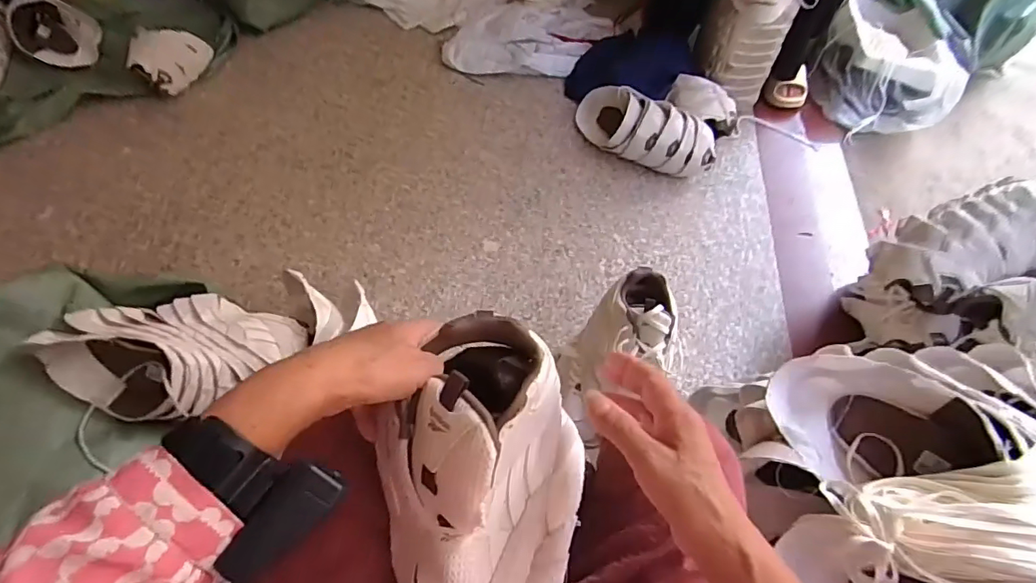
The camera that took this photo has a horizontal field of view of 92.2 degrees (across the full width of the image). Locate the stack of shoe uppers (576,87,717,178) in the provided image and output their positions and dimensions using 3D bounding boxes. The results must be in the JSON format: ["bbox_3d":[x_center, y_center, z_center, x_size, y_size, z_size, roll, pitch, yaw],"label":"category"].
[{"bbox_3d":[0.294,-0.404,1.245,0.154,0.152,0.376,-39,57,-23],"label":"stack of shoe uppers"}]

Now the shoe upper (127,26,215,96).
[{"bbox_3d":[-0.931,-0.631,1.328,0.112,0.139,0.202,21,60,9],"label":"shoe upper"}]

